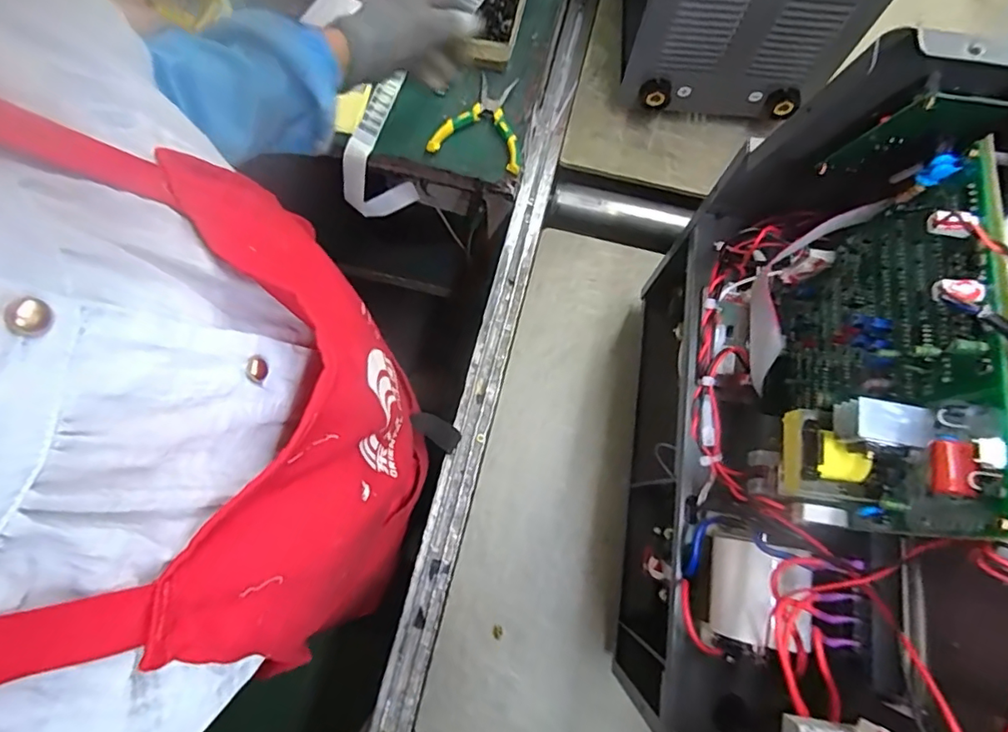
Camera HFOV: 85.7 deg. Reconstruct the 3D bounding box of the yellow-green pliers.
[{"bbox_3d":[-0.026,-0.326,0.708,0.117,0.010,0.137,13,76,3],"label":"yellow-green pliers"}]

